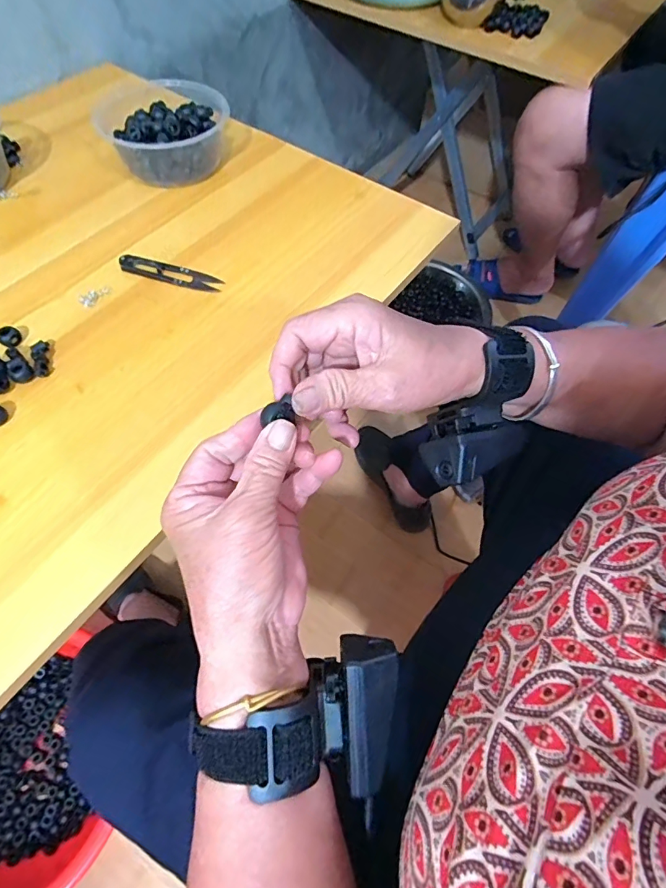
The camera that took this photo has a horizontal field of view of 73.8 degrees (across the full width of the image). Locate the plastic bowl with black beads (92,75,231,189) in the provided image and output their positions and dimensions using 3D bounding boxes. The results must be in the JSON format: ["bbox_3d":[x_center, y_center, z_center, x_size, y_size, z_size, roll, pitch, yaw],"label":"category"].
[{"bbox_3d":[-0.185,-0.351,0.498,0.137,0.053,0.131,1,60,-2],"label":"plastic bowl with black beads"}]

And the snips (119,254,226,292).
[{"bbox_3d":[-0.158,-0.169,0.434,0.100,0.010,0.023,14,60,5],"label":"snips"}]

